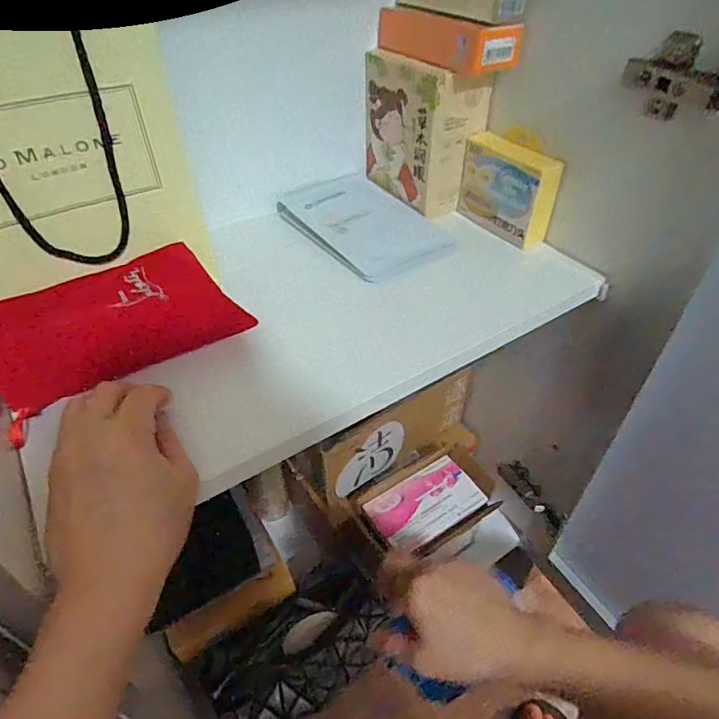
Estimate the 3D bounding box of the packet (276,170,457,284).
[{"bbox_3d":[0.001,-0.138,0.505,0.111,0.018,0.171,-27,50,-27],"label":"packet"}]

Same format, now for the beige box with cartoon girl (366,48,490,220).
[{"bbox_3d":[0.065,-0.229,0.504,0.074,0.128,0.111,-24,49,-25],"label":"beige box with cartoon girl"}]

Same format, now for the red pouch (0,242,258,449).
[{"bbox_3d":[-0.163,-0.032,0.340,0.151,0.014,0.088,-27,74,-37],"label":"red pouch"}]

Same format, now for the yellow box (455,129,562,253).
[{"bbox_3d":[0.137,-0.164,0.475,0.033,0.074,0.094,-30,52,-29],"label":"yellow box"}]

